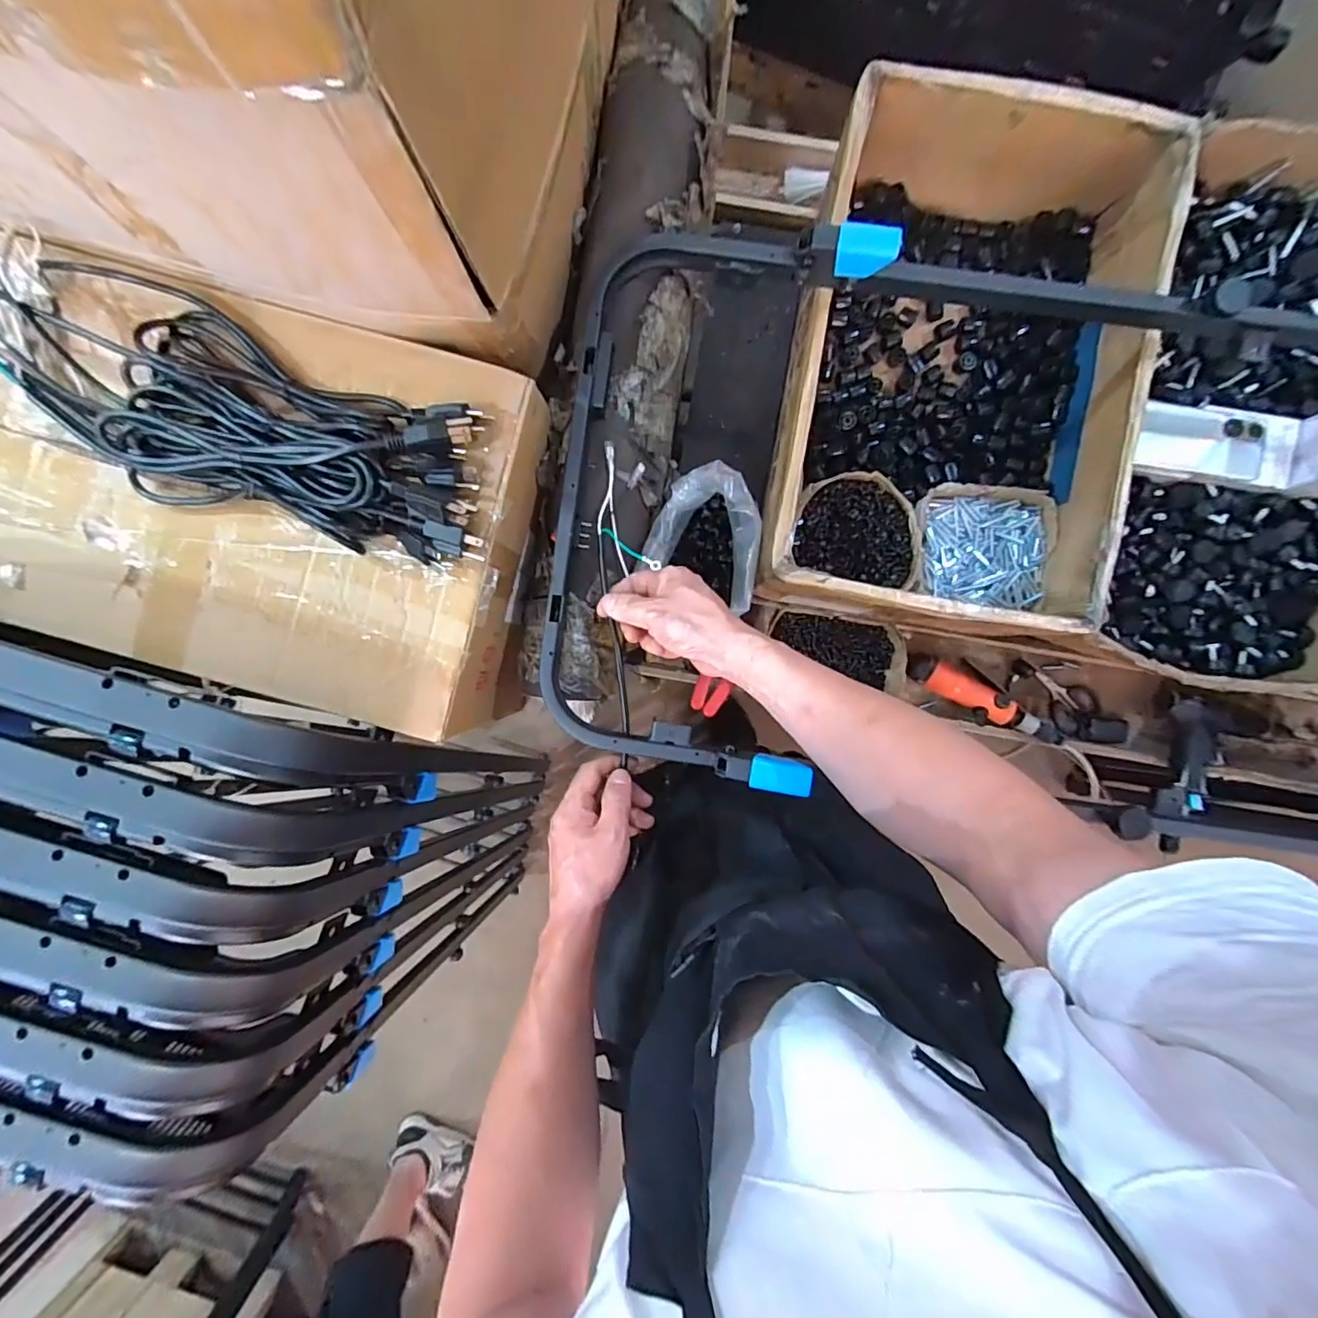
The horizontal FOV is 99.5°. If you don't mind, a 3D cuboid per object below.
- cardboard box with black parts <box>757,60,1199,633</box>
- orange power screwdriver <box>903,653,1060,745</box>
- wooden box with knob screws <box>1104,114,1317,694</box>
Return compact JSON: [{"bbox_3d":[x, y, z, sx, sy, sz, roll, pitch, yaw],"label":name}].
[{"bbox_3d":[0.332,-0.313,0.646,0.351,0.174,0.526,10,92,1],"label":"cardboard box with black parts"},{"bbox_3d":[0.435,0.055,0.763,0.217,0.050,0.051,32,92,0],"label":"orange power screwdriver"},{"bbox_3d":[0.717,-0.273,0.640,0.308,0.122,0.621,11,92,1],"label":"wooden box with knob screws"}]

